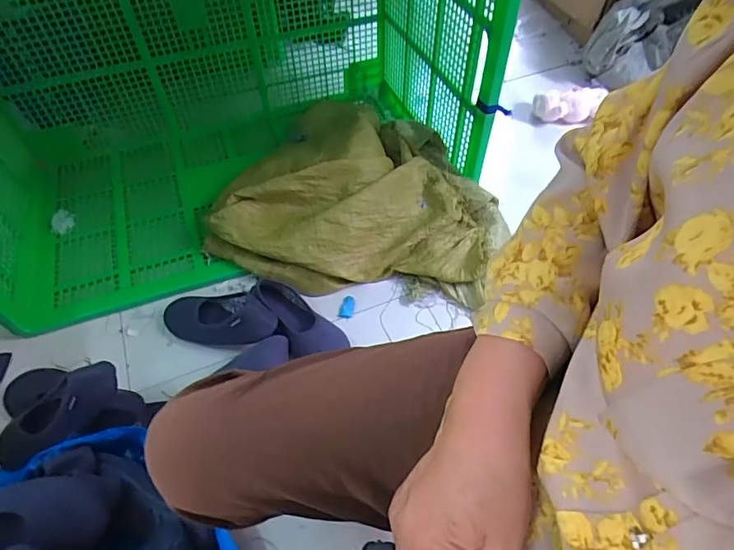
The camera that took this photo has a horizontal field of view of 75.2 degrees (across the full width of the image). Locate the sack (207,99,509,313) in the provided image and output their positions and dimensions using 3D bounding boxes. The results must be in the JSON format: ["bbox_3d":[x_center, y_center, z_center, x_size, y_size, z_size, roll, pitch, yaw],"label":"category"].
[{"bbox_3d":[-0.005,-0.188,1.095,0.596,0.189,0.480,10,54,8],"label":"sack"}]

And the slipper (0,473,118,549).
[{"bbox_3d":[-0.471,0.325,0.622,0.251,0.063,0.101,2,50,-25],"label":"slipper"}]

